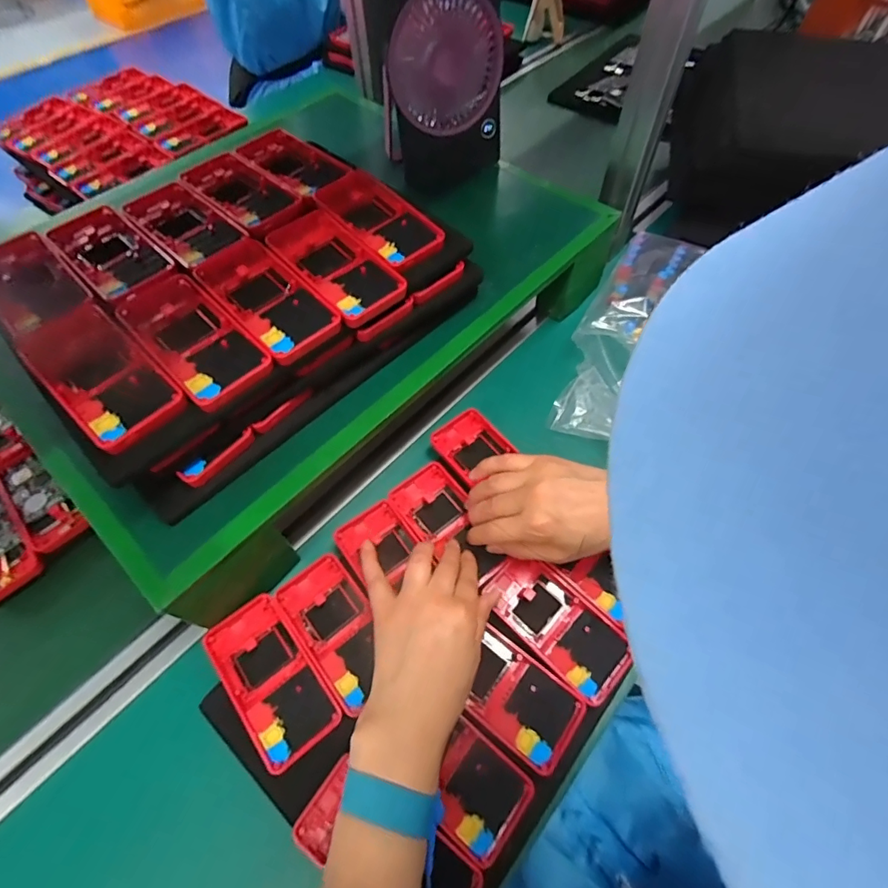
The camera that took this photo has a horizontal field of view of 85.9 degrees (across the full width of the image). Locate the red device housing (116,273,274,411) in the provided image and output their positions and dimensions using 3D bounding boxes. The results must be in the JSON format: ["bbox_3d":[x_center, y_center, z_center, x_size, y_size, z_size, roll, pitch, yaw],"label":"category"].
[{"bbox_3d":[-0.193,-0.083,0.360,0.133,0.019,0.063,40,66,23],"label":"red device housing"}]

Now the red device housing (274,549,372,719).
[{"bbox_3d":[-0.088,0.151,0.396,0.062,0.014,0.119,-34,63,-19],"label":"red device housing"}]

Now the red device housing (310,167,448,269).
[{"bbox_3d":[-0.059,-0.203,0.426,0.063,0.023,0.119,-37,64,-21],"label":"red device housing"}]

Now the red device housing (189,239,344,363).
[{"bbox_3d":[-0.142,-0.117,0.380,0.062,0.018,0.124,-40,64,-22],"label":"red device housing"}]

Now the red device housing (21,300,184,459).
[{"bbox_3d":[-0.242,-0.049,0.339,0.127,0.014,0.062,40,73,15],"label":"red device housing"}]

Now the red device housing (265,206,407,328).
[{"bbox_3d":[-0.097,-0.156,0.401,0.065,0.021,0.138,-39,64,-22],"label":"red device housing"}]

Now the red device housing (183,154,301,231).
[{"bbox_3d":[-0.192,-0.235,0.456,0.122,0.022,0.062,39,65,23],"label":"red device housing"}]

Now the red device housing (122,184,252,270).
[{"bbox_3d":[-0.232,-0.194,0.432,0.134,0.022,0.060,39,66,23],"label":"red device housing"}]

